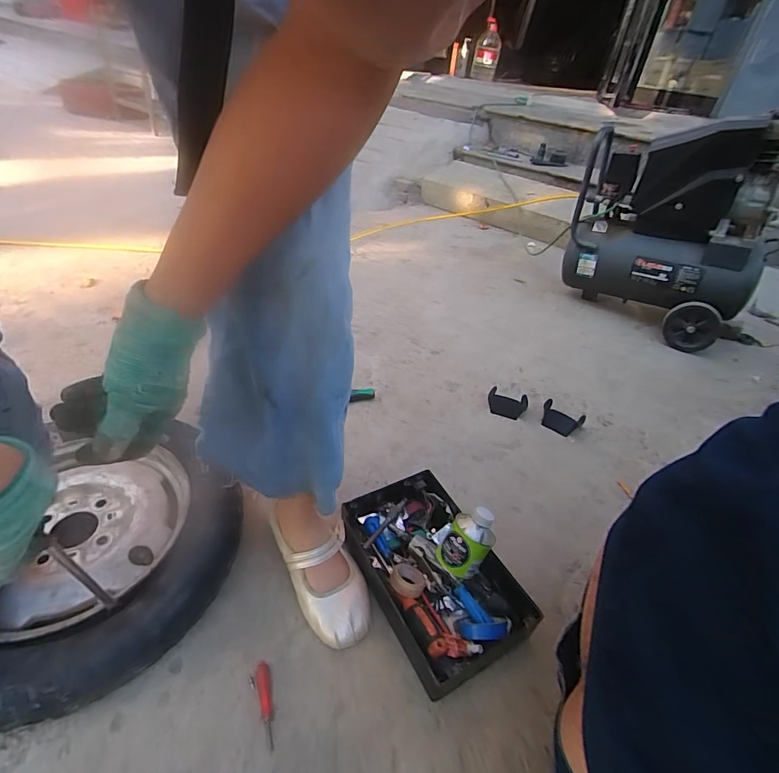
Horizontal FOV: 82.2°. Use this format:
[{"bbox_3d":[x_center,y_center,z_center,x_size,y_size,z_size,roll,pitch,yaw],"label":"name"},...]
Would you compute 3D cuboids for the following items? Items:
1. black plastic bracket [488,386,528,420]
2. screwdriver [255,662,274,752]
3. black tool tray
[{"bbox_3d":[0.273,0.040,1.041,0.088,0.028,0.072,18,40,13],"label":"black plastic bracket"},{"bbox_3d":[-0.152,0.388,0.545,0.017,0.013,0.090,-8,41,-19],"label":"screwdriver"},{"bbox_3d":[0.053,0.272,0.681,0.178,0.071,0.303,-16,44,-27],"label":"black tool tray"}]

